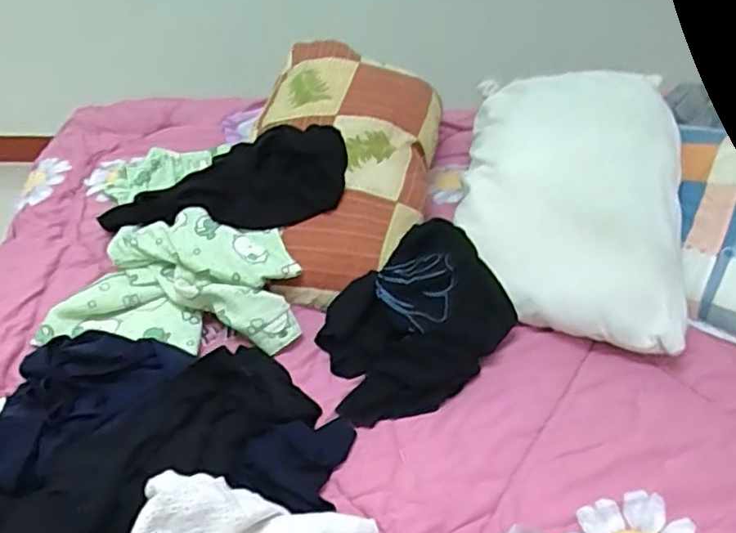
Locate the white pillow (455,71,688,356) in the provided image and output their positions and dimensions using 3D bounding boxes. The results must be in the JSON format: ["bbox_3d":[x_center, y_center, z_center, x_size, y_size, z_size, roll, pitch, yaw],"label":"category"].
[{"bbox_3d":[0.337,-0.144,1.063,0.334,0.188,0.513,12,42,7],"label":"white pillow"}]

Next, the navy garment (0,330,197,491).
[{"bbox_3d":[-0.350,0.148,0.741,0.273,0.048,0.150,-32,52,-17],"label":"navy garment"}]

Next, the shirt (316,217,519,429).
[{"bbox_3d":[0.065,0.075,0.904,0.206,0.096,0.318,35,49,29],"label":"shirt"}]

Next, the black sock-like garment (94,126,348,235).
[{"bbox_3d":[-0.231,-0.149,1.055,0.396,0.073,0.260,-9,41,11],"label":"black sock-like garment"}]

